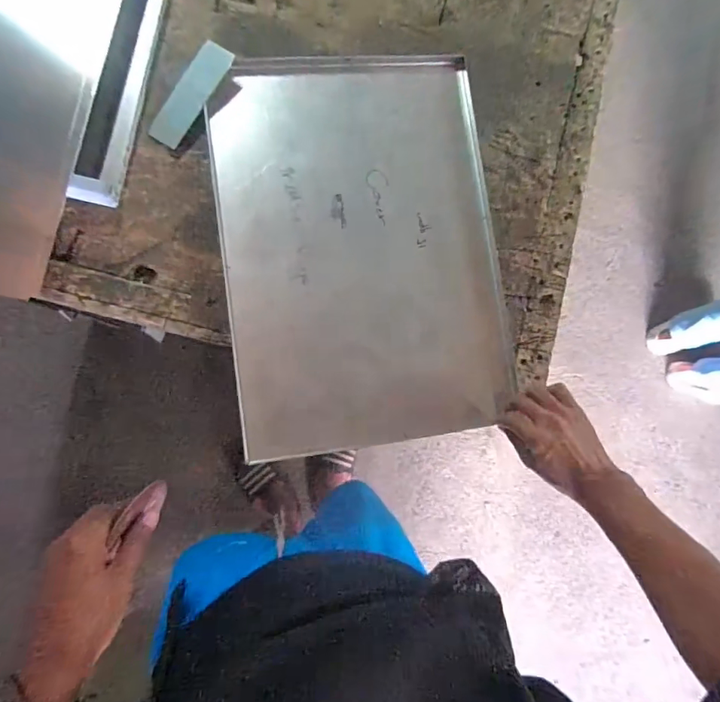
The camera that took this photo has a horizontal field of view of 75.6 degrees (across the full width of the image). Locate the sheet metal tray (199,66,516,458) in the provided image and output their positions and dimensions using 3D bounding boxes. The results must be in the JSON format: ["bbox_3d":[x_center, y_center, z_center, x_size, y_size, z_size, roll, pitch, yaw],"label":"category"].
[{"bbox_3d":[0.007,-0.131,0.595,0.344,0.036,0.489,-8,85,-7],"label":"sheet metal tray"}]

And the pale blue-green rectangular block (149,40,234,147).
[{"bbox_3d":[-0.207,-0.314,0.569,0.039,0.011,0.136,35,92,-8],"label":"pale blue-green rectangular block"}]

